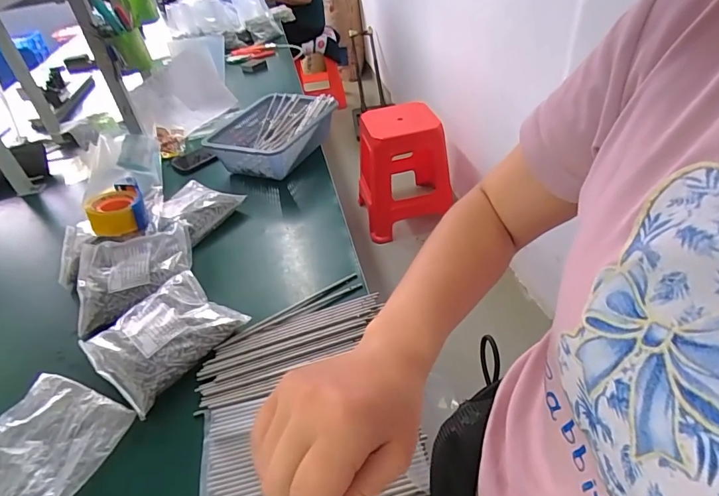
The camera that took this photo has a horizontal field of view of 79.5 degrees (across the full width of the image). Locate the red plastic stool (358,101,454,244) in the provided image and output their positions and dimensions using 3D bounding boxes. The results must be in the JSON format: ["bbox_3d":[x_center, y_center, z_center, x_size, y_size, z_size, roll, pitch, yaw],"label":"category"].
[{"bbox_3d":[0.179,-0.365,1.914,0.381,0.504,0.386,-16,40,-10],"label":"red plastic stool"}]

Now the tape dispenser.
[{"bbox_3d":[-0.475,-0.077,0.848,0.101,0.052,0.103,-24,42,-20],"label":"tape dispenser"}]

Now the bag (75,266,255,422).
[{"bbox_3d":[-0.300,0.125,0.660,0.176,0.036,0.193,25,49,33],"label":"bag"}]

